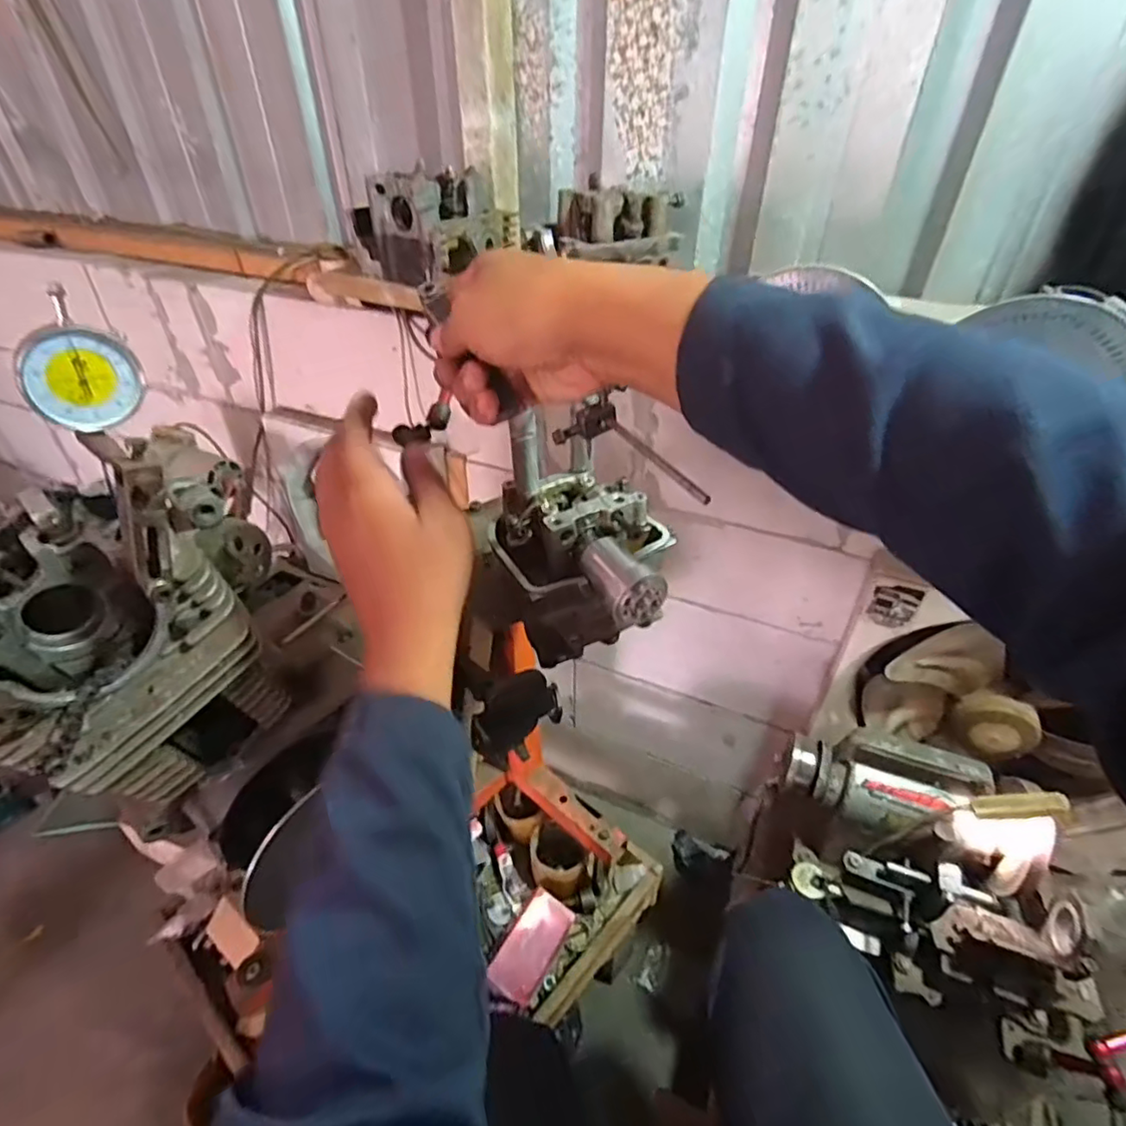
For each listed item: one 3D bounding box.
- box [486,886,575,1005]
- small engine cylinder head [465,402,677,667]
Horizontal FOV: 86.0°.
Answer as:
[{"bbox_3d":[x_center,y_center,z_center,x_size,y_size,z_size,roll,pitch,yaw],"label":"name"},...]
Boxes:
[{"bbox_3d":[-0.038,0.493,0.783,0.063,0.042,0.118,19,43,23],"label":"box"},{"bbox_3d":[0.014,-0.017,0.439,0.125,0.137,0.149,-20,43,-23],"label":"small engine cylinder head"}]

